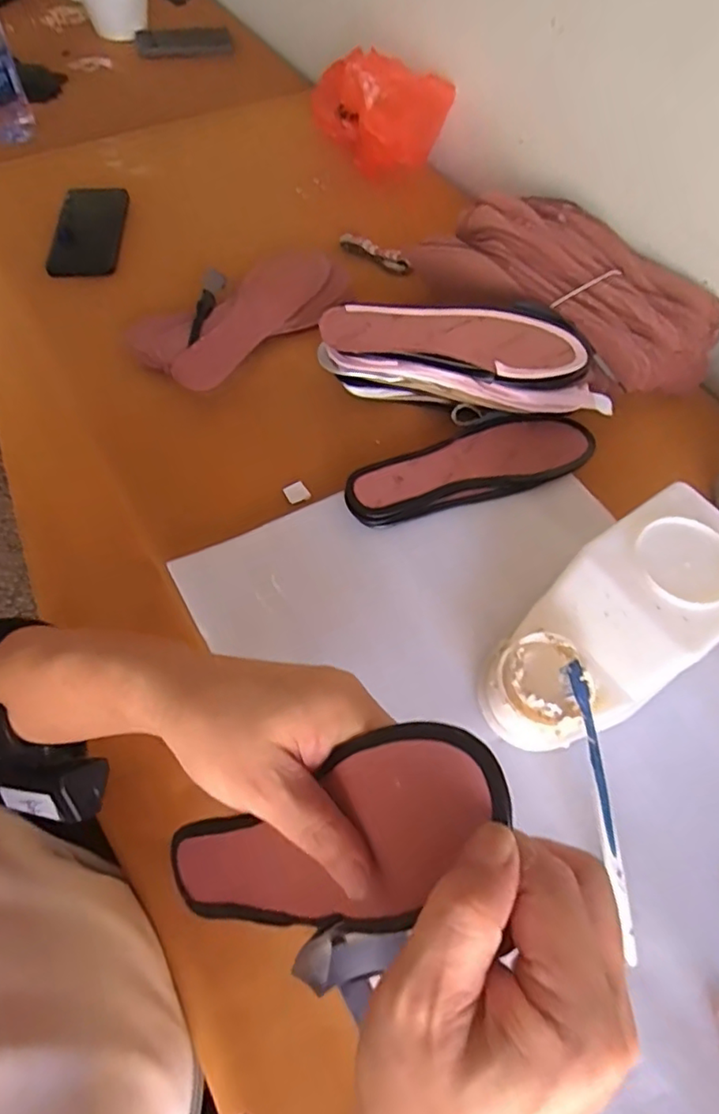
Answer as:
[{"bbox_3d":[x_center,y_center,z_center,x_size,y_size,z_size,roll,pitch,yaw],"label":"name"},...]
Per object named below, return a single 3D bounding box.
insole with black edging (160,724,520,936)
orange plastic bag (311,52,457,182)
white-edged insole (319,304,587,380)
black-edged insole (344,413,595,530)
[{"bbox_3d":[-0.027,0.146,0.292,0.009,0.247,0.070,11,52,-41],"label":"insole with black edging"},{"bbox_3d":[0.026,-0.594,0.792,0.155,0.141,0.140,-30,67,-19],"label":"orange plastic bag"},{"bbox_3d":[0.087,-0.205,0.564,0.237,0.026,0.080,2,60,-3],"label":"white-edged insole"},{"bbox_3d":[0.104,-0.088,0.563,0.240,0.015,0.077,-14,73,-10],"label":"black-edged insole"}]

